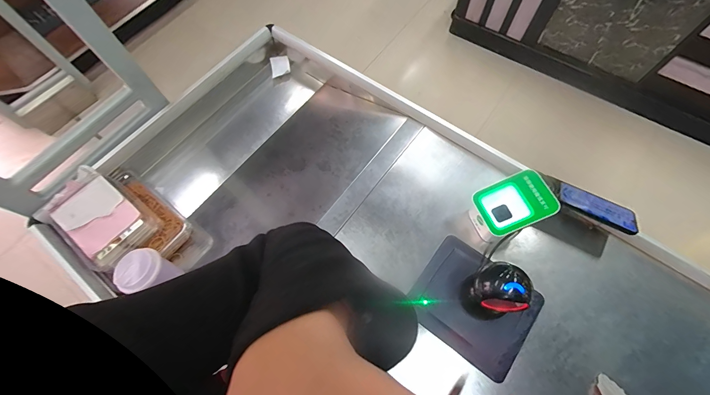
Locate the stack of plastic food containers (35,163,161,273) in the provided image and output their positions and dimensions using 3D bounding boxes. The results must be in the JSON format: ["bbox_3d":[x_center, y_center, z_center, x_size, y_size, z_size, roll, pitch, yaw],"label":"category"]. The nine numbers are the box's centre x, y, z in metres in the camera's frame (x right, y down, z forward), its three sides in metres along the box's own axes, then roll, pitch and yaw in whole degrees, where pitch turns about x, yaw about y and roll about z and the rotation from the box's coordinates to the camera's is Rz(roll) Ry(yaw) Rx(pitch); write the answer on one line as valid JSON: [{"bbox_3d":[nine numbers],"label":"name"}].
[{"bbox_3d":[-0.586,0.045,0.721,0.236,0.044,0.151,32,71,14],"label":"stack of plastic food containers"}]

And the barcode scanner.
[{"bbox_3d":[0.263,0.174,0.591,0.094,0.153,0.087,-1,66,2],"label":"barcode scanner"}]

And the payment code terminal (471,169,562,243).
[{"bbox_3d":[0.324,0.025,0.678,0.132,0.112,0.104,-19,67,-6],"label":"payment code terminal"}]

